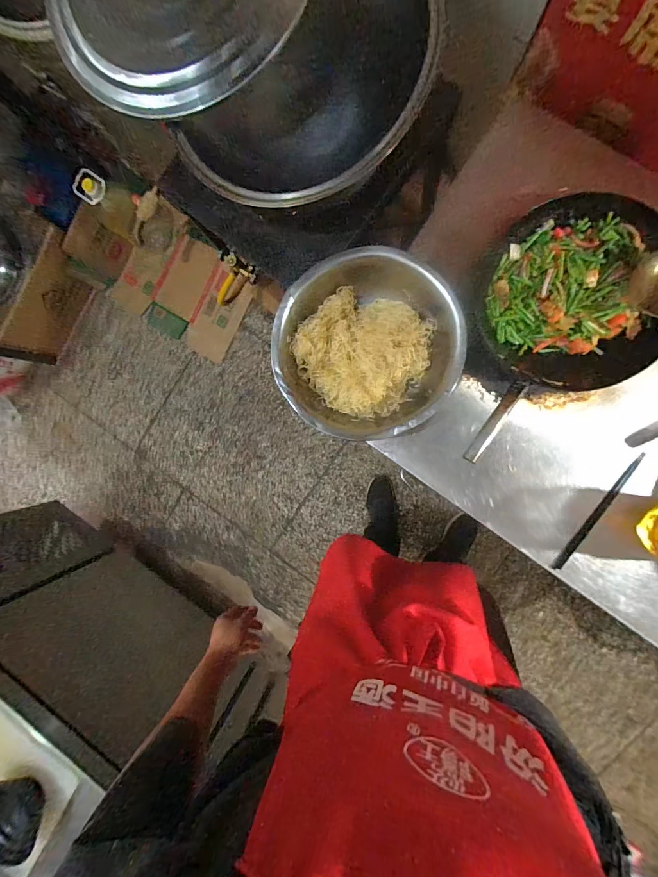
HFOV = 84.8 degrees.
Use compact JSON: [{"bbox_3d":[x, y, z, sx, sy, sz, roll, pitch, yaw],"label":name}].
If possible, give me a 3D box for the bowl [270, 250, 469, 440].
[{"bbox_3d":[0.067,-0.161,0.655,0.308,0.087,0.310,1,94,10],"label":"bowl"}]

